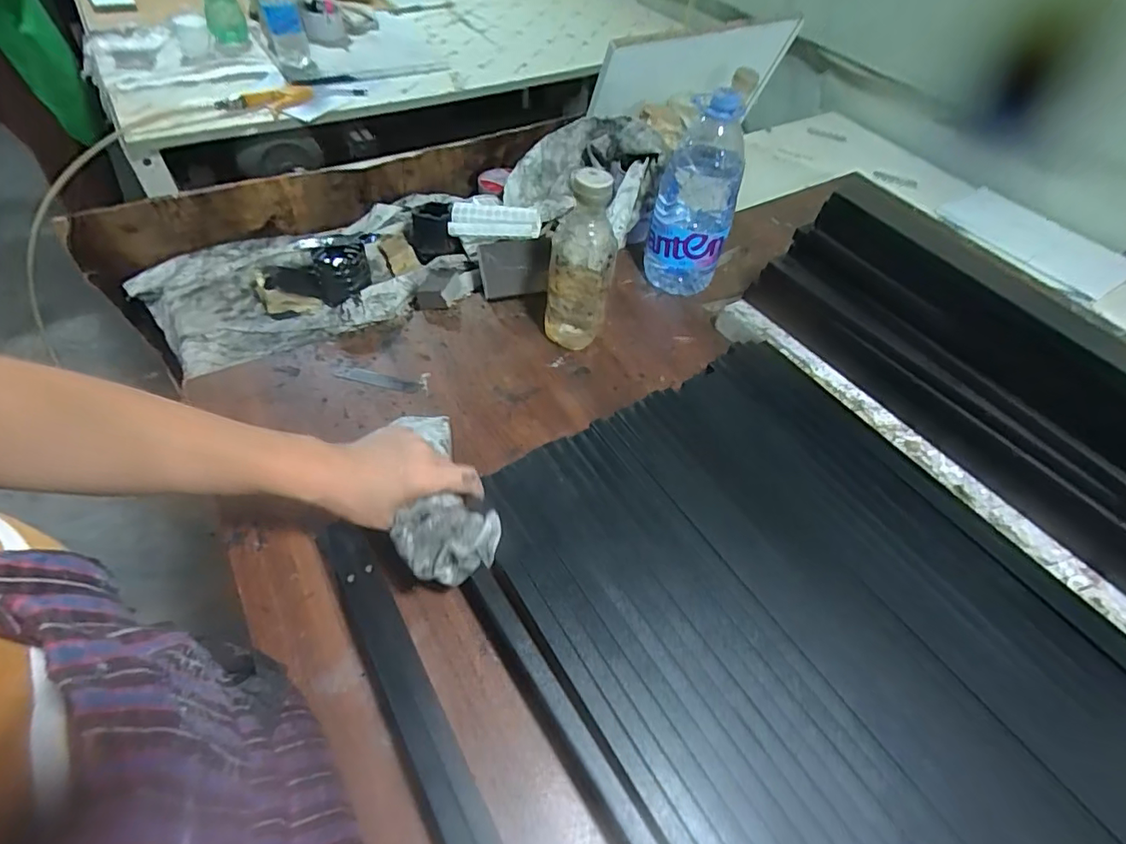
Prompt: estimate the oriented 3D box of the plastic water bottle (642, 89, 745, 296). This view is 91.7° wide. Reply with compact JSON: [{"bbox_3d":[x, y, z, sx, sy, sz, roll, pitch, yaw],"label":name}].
[{"bbox_3d":[0.169,-0.286,0.700,0.102,0.240,0.090,11,53,3],"label":"plastic water bottle"}]

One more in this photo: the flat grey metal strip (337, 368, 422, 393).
[{"bbox_3d":[-0.215,-0.049,0.636,0.097,0.004,0.020,14,53,5],"label":"flat grey metal strip"}]

